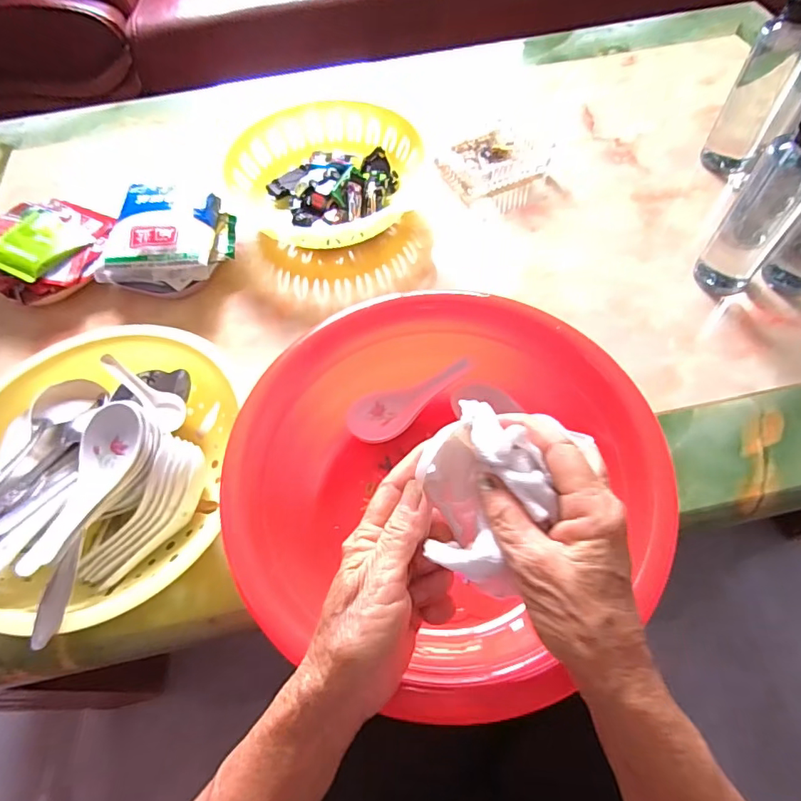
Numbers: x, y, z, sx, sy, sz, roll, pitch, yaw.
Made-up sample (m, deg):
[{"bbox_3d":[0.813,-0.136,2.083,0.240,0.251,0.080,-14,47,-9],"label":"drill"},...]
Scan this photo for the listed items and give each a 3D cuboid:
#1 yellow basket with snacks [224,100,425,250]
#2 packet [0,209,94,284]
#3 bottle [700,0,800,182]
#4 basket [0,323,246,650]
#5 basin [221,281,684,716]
[{"bbox_3d":[-0.096,-0.267,0.610,0.224,0.059,0.223,-1,60,2],"label":"yellow basket with snacks"},{"bbox_3d":[-0.403,-0.174,0.559,0.088,0.023,0.093,25,64,16],"label":"packet"},{"bbox_3d":[0.390,-0.332,0.557,0.052,0.176,0.057,25,64,16],"label":"bottle"},{"bbox_3d":[-0.258,0.059,0.423,0.223,0.086,0.263,-1,60,2],"label":"basket"},{"bbox_3d":[0.029,0.061,0.392,0.298,0.090,0.285,-1,60,2],"label":"basin"}]

